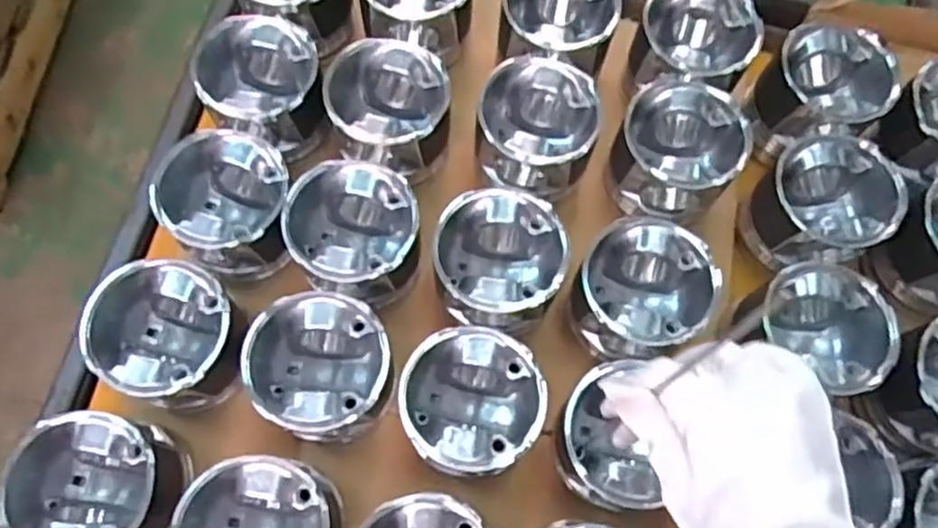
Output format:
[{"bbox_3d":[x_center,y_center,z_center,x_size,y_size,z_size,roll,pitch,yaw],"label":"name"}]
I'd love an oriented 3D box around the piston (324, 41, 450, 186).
[{"bbox_3d":[-0.060,-0.119,0.559,0.088,0.076,0.098,-5,70,-3],"label":"piston"}]

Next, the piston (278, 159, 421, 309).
[{"bbox_3d":[-0.082,-0.019,0.536,0.094,0.081,0.095,-10,70,-5],"label":"piston"}]

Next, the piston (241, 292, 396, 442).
[{"bbox_3d":[-0.099,0.075,0.504,0.090,0.085,0.093,0,70,-1],"label":"piston"}]

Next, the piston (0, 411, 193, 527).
[{"bbox_3d":[-0.240,0.146,0.465,0.102,0.065,0.087,-7,70,-3],"label":"piston"}]

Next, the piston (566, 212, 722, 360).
[{"bbox_3d":[0.122,0.022,0.522,0.094,0.075,0.096,0,70,-1],"label":"piston"}]

